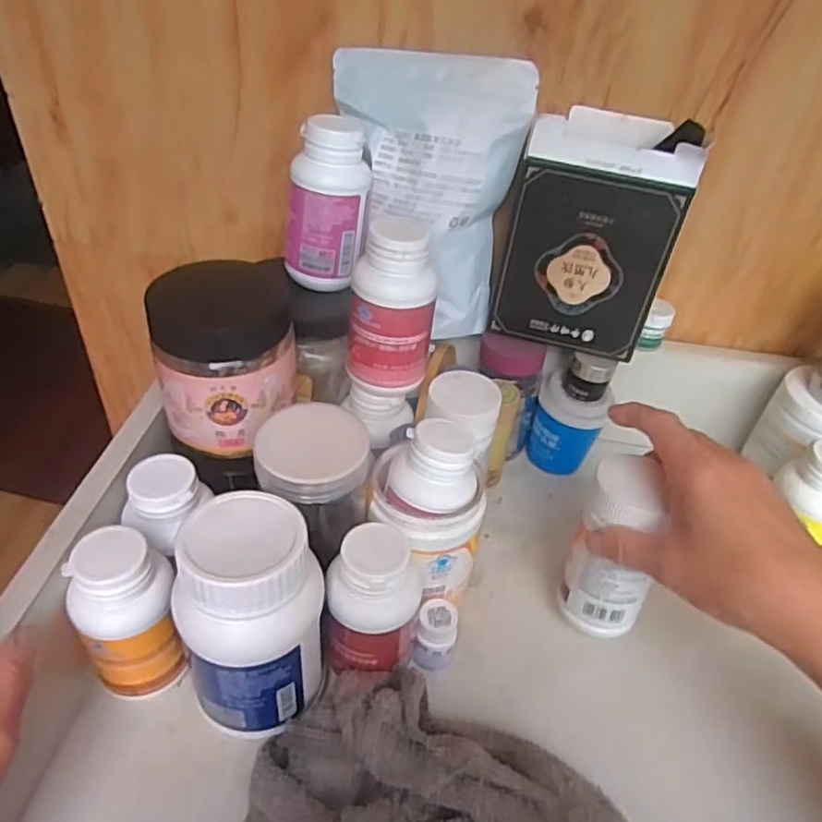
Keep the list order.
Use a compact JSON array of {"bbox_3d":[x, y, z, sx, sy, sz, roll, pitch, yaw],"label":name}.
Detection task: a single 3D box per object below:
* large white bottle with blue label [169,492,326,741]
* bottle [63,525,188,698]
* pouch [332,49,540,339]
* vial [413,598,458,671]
[{"bbox_3d":[-0.078,0.117,0.354,0.068,0.145,0.069,1,42,-4],"label":"large white bottle with blue label"},{"bbox_3d":[-0.152,0.115,0.365,0.048,0.110,0.041,-13,45,-20],"label":"bottle"},{"bbox_3d":[0.007,-0.146,0.468,0.135,0.172,0.062,9,42,4],"label":"pouch"},{"bbox_3d":[0.016,0.139,0.411,0.024,0.041,0.027,13,42,9],"label":"vial"}]

